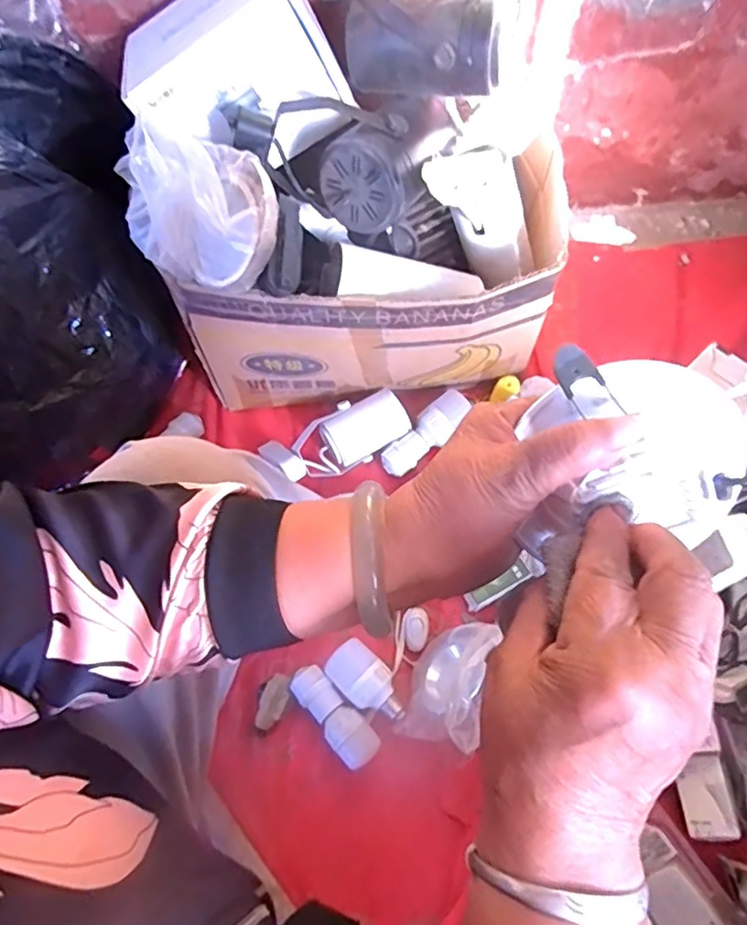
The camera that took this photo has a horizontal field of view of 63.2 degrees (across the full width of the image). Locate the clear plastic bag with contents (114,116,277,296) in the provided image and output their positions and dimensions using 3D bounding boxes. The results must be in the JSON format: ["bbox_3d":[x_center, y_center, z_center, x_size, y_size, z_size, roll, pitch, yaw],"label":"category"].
[{"bbox_3d":[-0.171,-0.250,0.586,0.145,0.133,0.133,-16,69,-4],"label":"clear plastic bag with contents"}]

